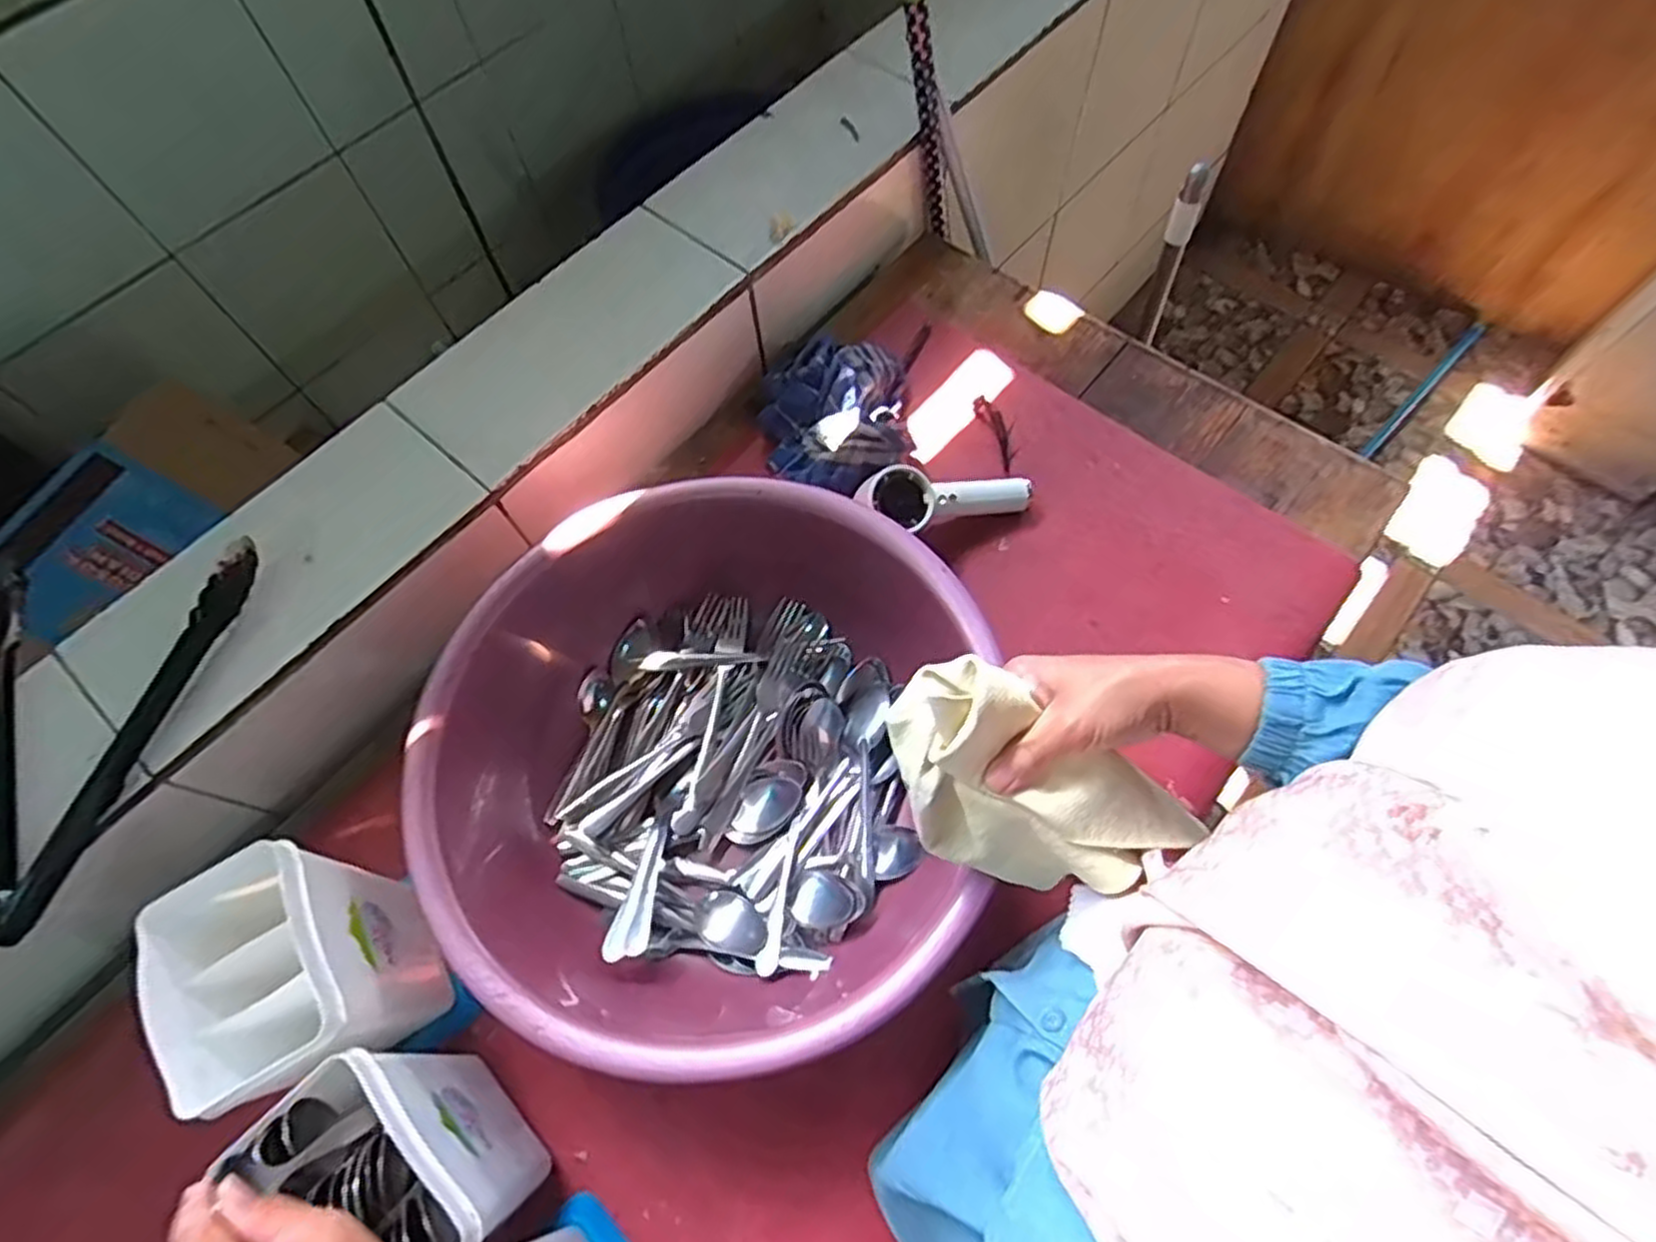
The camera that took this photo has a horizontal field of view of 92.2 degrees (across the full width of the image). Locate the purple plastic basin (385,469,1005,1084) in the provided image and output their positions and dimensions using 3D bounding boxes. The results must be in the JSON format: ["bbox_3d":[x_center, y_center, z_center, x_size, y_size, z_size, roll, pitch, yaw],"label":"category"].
[{"bbox_3d":[-0.075,0.105,0.591,0.385,0.156,0.384,-1,65,2],"label":"purple plastic basin"}]

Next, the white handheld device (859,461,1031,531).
[{"bbox_3d":[0.109,-0.106,0.688,0.153,0.046,0.051,-4,64,-21],"label":"white handheld device"}]

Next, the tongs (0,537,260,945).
[{"bbox_3d":[-0.565,0.052,0.564,0.206,0.030,0.282,13,67,8],"label":"tongs"}]

